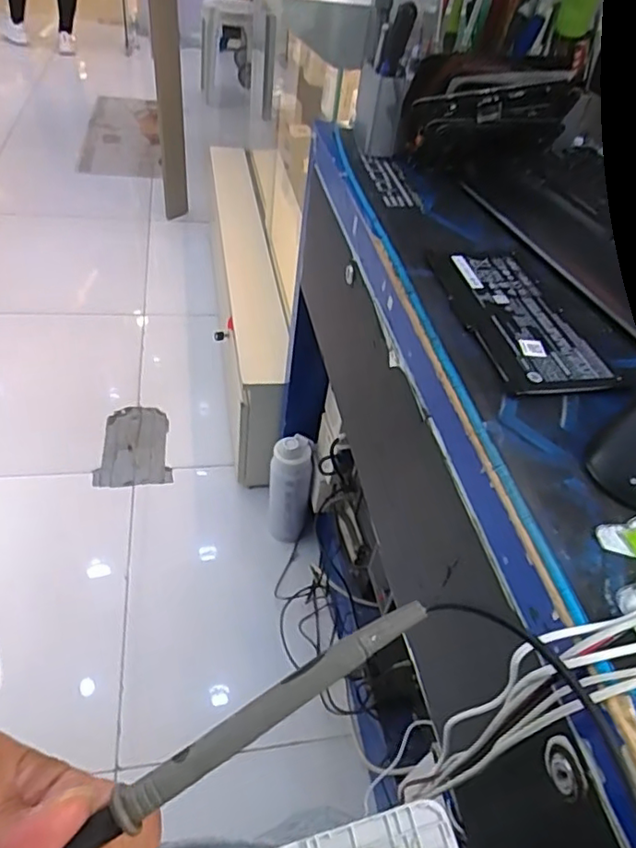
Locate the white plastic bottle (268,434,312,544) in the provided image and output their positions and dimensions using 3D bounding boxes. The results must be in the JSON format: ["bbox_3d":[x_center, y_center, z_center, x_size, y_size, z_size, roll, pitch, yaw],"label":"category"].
[{"bbox_3d":[-0.059,0.133,1.150,0.077,0.266,0.074,4,44,-7],"label":"white plastic bottle"}]

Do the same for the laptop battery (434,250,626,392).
[{"bbox_3d":[0.158,-0.087,0.461,0.094,0.007,0.180,-2,45,-12],"label":"laptop battery"}]

